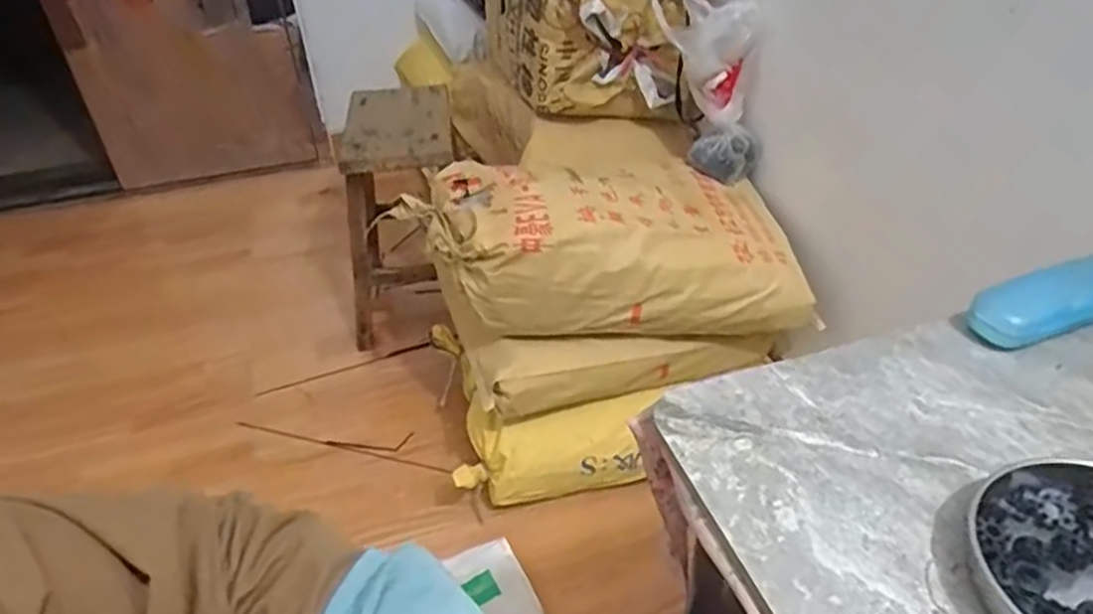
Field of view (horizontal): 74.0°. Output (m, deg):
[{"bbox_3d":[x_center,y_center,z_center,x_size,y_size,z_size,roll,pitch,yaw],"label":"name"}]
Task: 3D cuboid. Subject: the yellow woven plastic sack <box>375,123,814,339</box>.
[{"bbox_3d":[0.104,-0.122,1.274,0.656,0.235,0.335,3,37,-14],"label":"yellow woven plastic sack"}]

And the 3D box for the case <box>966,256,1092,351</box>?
[{"bbox_3d":[0.396,-0.007,0.555,0.153,0.031,0.045,-14,39,-15],"label":"case"}]

